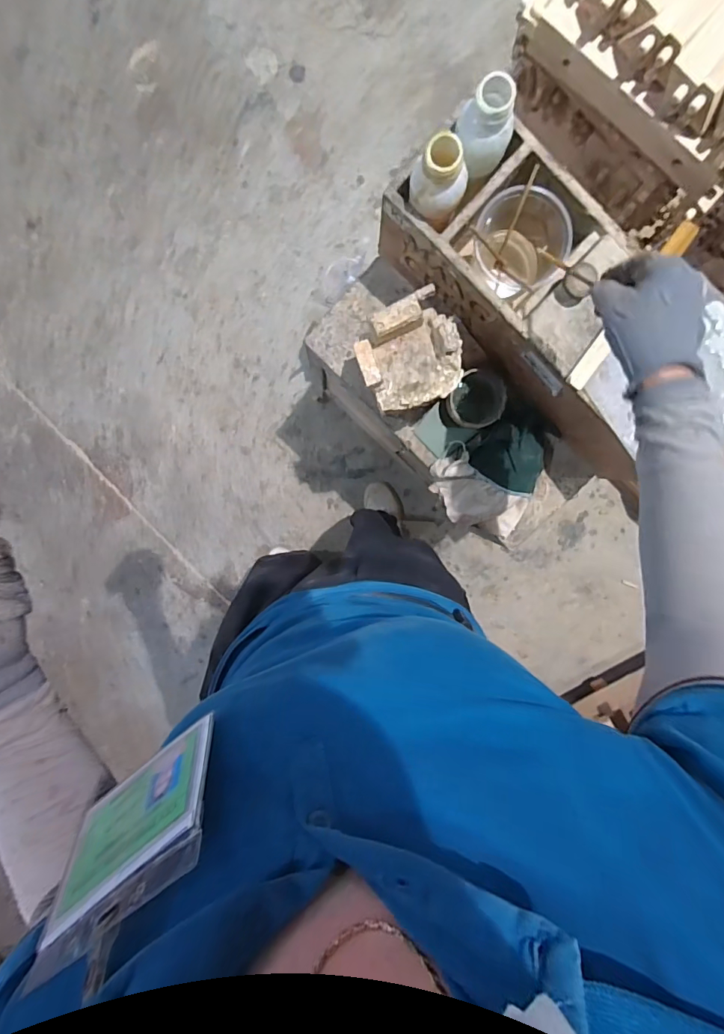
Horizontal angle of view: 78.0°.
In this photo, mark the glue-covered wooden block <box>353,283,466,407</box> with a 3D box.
[{"bbox_3d":[0.061,-0.208,0.572,0.127,0.044,0.128,-18,100,6],"label":"glue-covered wooden block"}]

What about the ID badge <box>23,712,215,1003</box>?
[{"bbox_3d":[-0.113,0.161,0.218,0.099,0.094,0.004,-39,117,7],"label":"ID badge"}]

